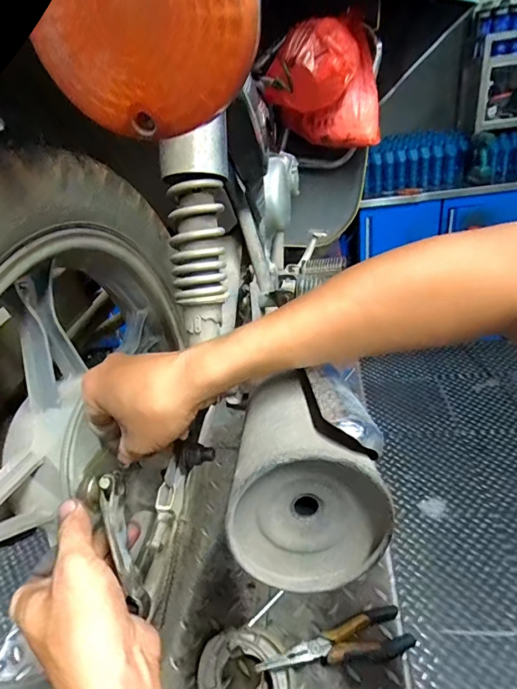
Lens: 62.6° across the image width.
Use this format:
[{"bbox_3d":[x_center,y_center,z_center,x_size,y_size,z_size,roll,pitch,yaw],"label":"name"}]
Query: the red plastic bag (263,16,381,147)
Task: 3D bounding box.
[{"bbox_3d":[0.132,-0.513,0.855,0.218,0.214,0.185,1,34,15],"label":"red plastic bag"}]

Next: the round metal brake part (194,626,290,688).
[{"bbox_3d":[-0.021,0.416,0.525,0.117,0.034,0.106,1,34,15],"label":"round metal brake part"}]

